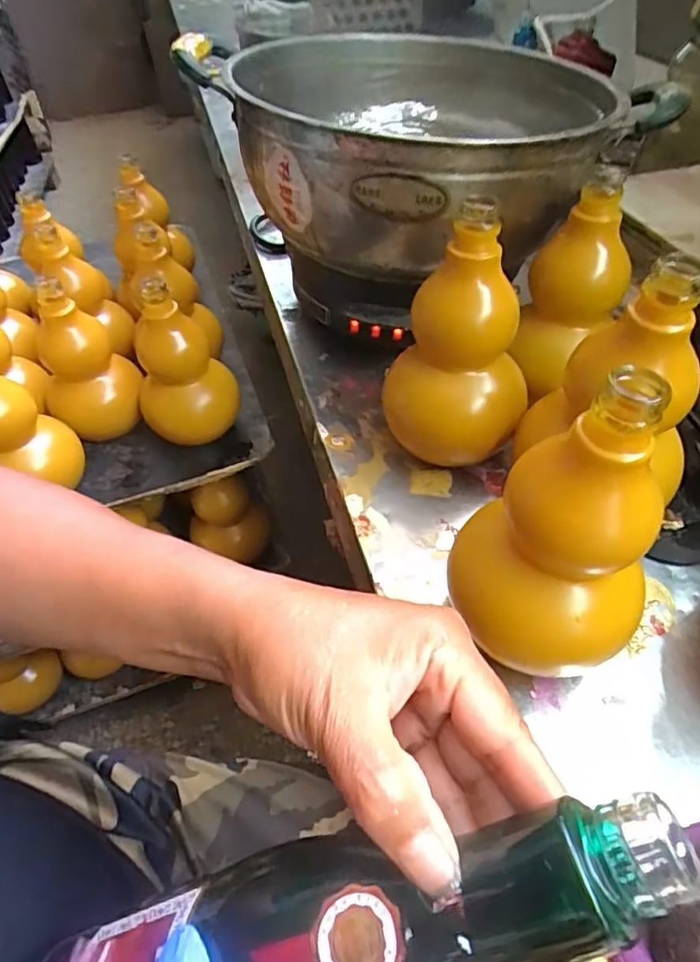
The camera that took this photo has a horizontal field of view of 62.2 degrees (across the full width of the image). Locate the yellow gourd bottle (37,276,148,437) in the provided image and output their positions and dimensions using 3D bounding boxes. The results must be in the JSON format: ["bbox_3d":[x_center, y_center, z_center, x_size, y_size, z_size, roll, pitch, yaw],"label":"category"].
[{"bbox_3d":[-0.267,-0.115,0.588,0.088,0.166,0.078,-29,53,-19],"label":"yellow gourd bottle"}]

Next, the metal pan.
[{"bbox_3d":[0.069,-0.297,0.510,0.344,0.123,0.316,-24,51,-15],"label":"metal pan"}]

